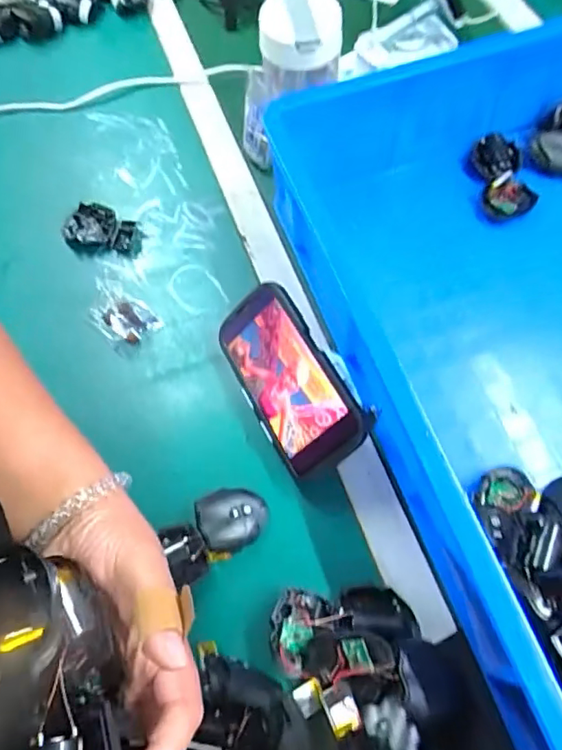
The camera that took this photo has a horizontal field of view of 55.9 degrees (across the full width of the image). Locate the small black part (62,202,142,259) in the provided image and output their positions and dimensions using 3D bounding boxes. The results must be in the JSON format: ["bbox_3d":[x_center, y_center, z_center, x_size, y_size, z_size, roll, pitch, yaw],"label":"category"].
[{"bbox_3d":[-0.198,-0.163,0.594,0.088,0.018,0.046,13,66,10],"label":"small black part"}]

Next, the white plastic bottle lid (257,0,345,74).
[{"bbox_3d":[0.024,-0.342,0.523,0.068,0.045,0.071,22,68,13],"label":"white plastic bottle lid"}]

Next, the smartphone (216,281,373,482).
[{"bbox_3d":[0.004,0.003,0.467,0.081,0.010,0.171,-42,65,22],"label":"smartphone"}]

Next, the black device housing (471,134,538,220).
[{"bbox_3d":[0.251,-0.222,0.591,0.061,0.020,0.104,-2,65,3],"label":"black device housing"}]

